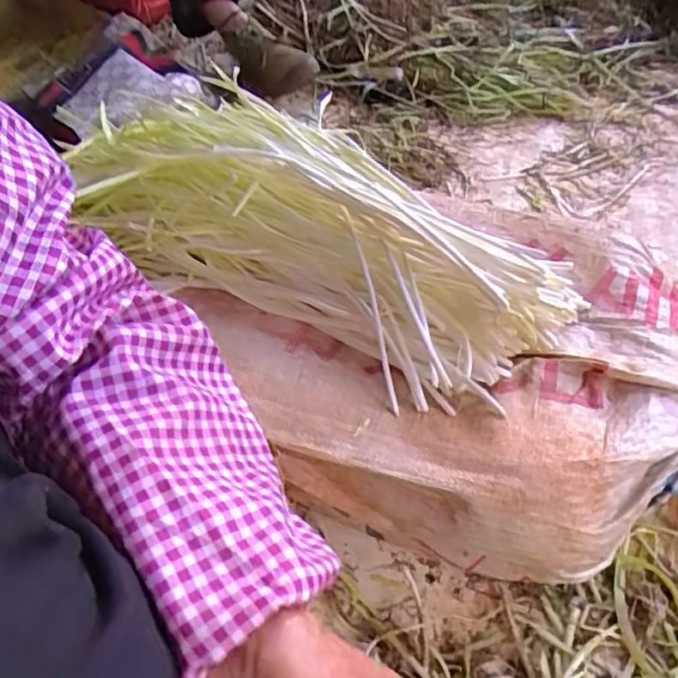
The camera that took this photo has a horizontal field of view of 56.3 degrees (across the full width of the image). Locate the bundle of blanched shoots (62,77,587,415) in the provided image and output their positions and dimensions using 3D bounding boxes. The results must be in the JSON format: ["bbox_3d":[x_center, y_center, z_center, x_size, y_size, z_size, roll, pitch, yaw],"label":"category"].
[{"bbox_3d":[-0.029,-0.111,0.595,0.482,0.116,0.214,26,55,27],"label":"bundle of blanched shoots"}]

